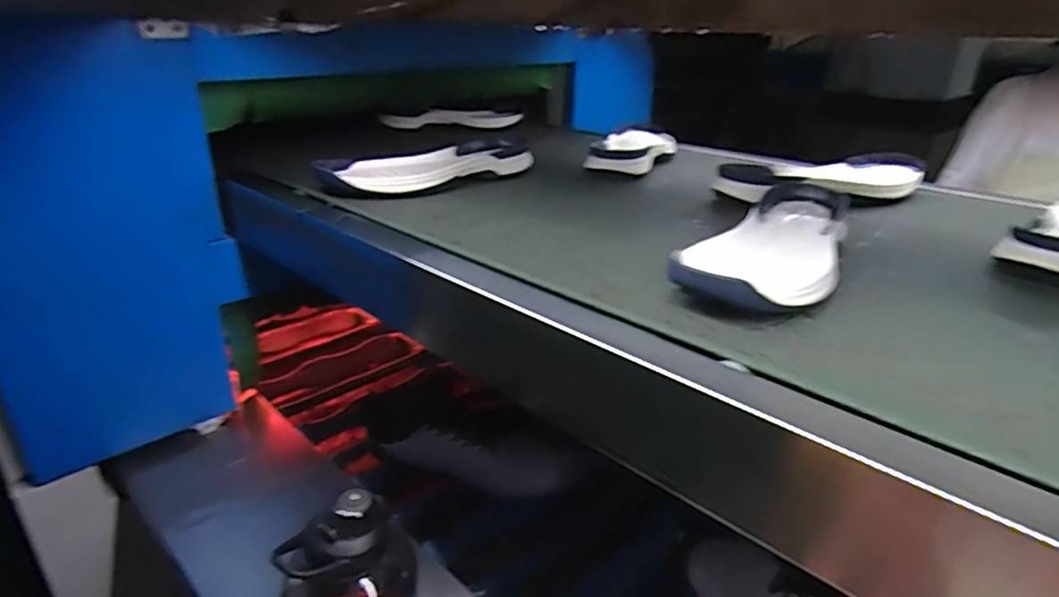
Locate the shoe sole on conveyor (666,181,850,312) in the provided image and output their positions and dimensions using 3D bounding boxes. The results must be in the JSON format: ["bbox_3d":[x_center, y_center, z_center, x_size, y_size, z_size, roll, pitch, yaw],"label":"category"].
[{"bbox_3d":[0.248,-0.056,0.629,0.129,0.045,0.354,13,27,28],"label":"shoe sole on conveyor"}]

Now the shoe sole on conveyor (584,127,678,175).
[{"bbox_3d":[0.196,-0.276,1.127,0.126,0.038,0.317,6,24,15],"label":"shoe sole on conveyor"}]

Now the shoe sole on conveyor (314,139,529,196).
[{"bbox_3d":[-0.149,-0.207,0.949,0.336,0.049,0.122,-16,28,-31],"label":"shoe sole on conveyor"}]

